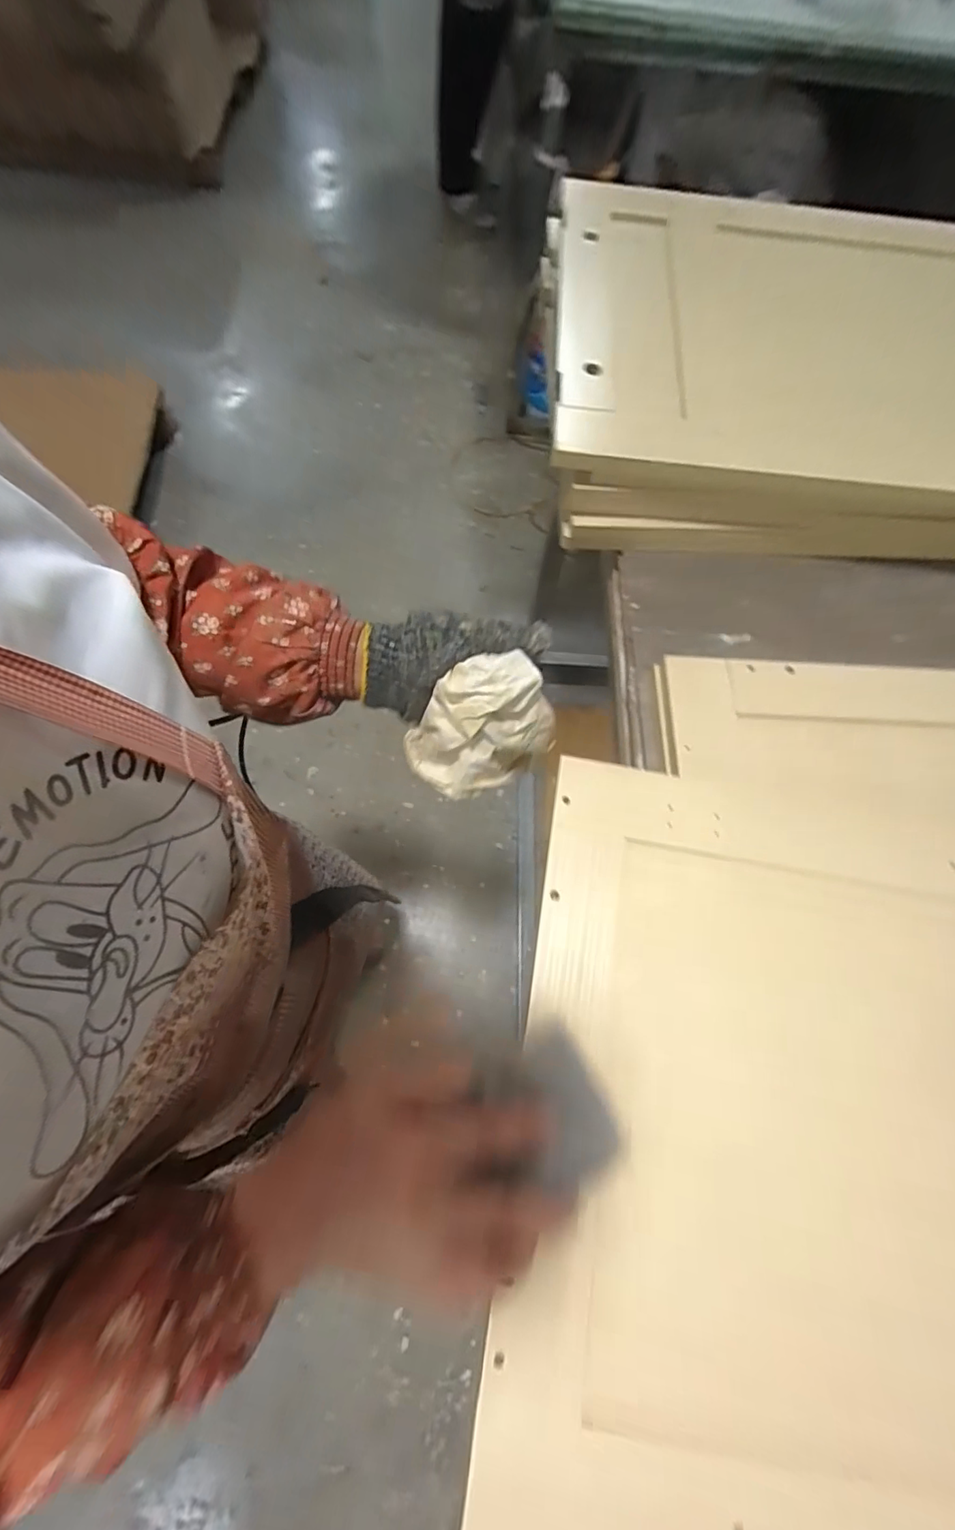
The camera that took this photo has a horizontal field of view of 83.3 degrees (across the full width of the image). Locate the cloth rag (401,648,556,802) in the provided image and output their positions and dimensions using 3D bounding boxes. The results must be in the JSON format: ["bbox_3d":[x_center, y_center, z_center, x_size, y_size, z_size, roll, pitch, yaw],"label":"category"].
[{"bbox_3d":[0.003,-0.025,0.383,0.104,0.098,0.057,-16,70,-8],"label":"cloth rag"}]

